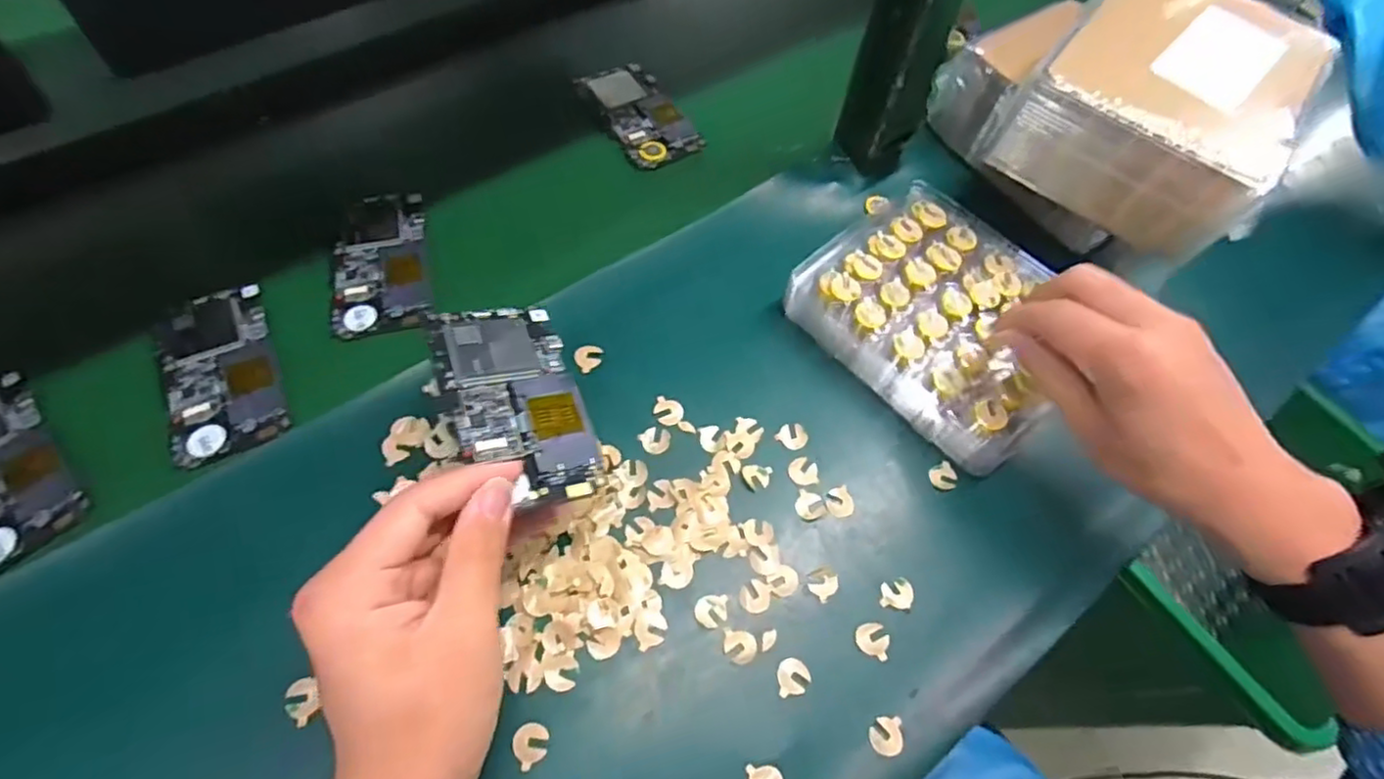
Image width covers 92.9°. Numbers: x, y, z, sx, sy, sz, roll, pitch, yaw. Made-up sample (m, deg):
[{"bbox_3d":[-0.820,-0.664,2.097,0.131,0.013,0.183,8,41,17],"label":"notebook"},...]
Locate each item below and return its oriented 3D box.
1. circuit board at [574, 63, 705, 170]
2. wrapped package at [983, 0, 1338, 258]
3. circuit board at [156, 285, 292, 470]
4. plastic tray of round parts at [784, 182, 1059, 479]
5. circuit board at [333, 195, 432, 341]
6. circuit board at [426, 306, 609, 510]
[{"bbox_3d":[-0.047,-0.241,0.567,0.065,0.010,0.123,-27,67,-17],"label":"circuit board"},{"bbox_3d":[0.296,-0.181,0.416,0.148,0.093,0.169,36,66,18],"label":"wrapped package"},{"bbox_3d":[-0.302,-0.017,0.419,0.065,0.009,0.123,-21,66,-14],"label":"circuit board"},{"bbox_3d":[0.169,-0.052,0.443,0.147,0.034,0.172,-39,71,-21],"label":"plastic tray of round parts"},{"bbox_3d":[-0.223,-0.094,0.473,0.063,0.014,0.123,-12,64,-10],"label":"circuit board"},{"bbox_3d":[-0.090,0.003,0.334,0.063,0.006,0.121,-10,57,-25],"label":"circuit board"}]

